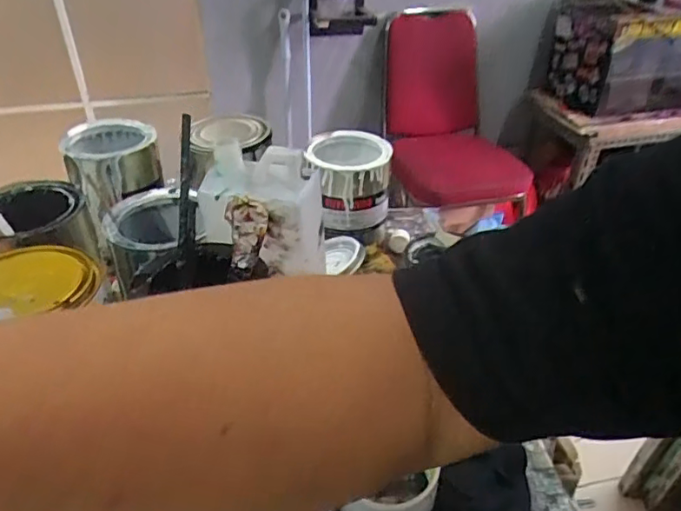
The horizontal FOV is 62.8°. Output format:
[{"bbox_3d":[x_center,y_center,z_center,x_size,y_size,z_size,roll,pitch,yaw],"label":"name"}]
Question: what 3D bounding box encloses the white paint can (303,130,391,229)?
[{"bbox_3d":[0.011,-0.098,0.717,0.104,0.093,0.107,-3,35,-5],"label":"white paint can"}]

